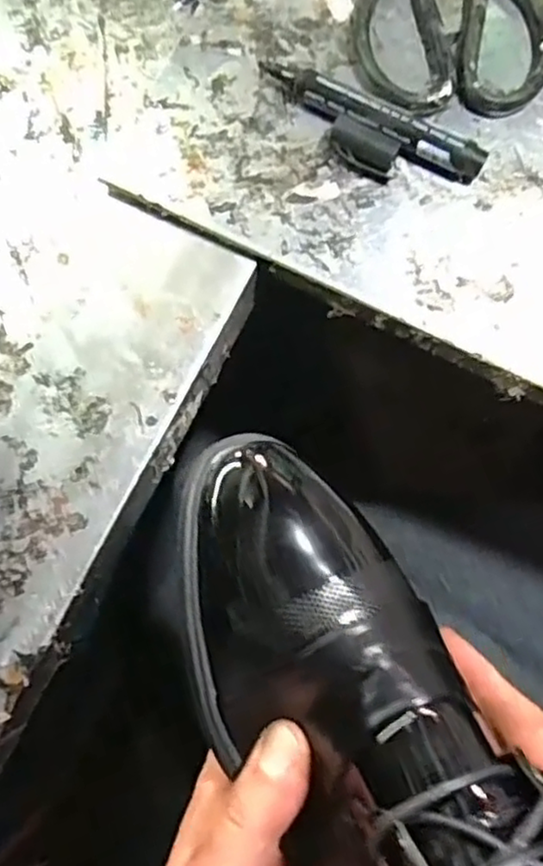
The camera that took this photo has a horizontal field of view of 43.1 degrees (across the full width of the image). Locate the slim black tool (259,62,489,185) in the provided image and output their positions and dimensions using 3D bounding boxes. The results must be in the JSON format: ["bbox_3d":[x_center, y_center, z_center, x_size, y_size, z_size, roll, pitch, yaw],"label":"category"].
[{"bbox_3d":[0.050,-0.156,0.358,0.119,0.018,0.032,24,80,5],"label":"slim black tool"}]

